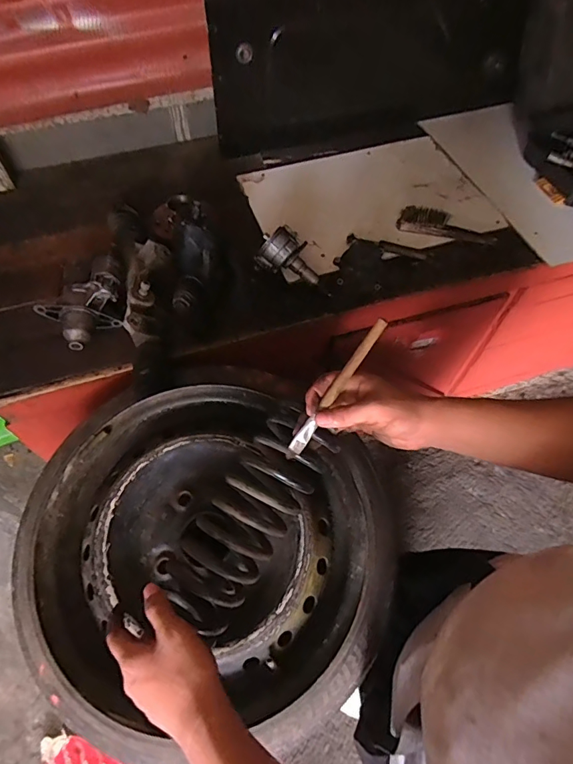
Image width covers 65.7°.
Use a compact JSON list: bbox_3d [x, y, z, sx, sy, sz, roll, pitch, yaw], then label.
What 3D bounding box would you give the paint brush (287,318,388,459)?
[{"bbox_3d":[0.050,0.008,0.448,0.013,0.010,0.166,35,93,19],"label":"paint brush"}]

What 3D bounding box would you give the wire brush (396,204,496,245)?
[{"bbox_3d":[0.352,-0.341,0.965,0.216,0.043,0.040,11,58,6],"label":"wire brush"}]

